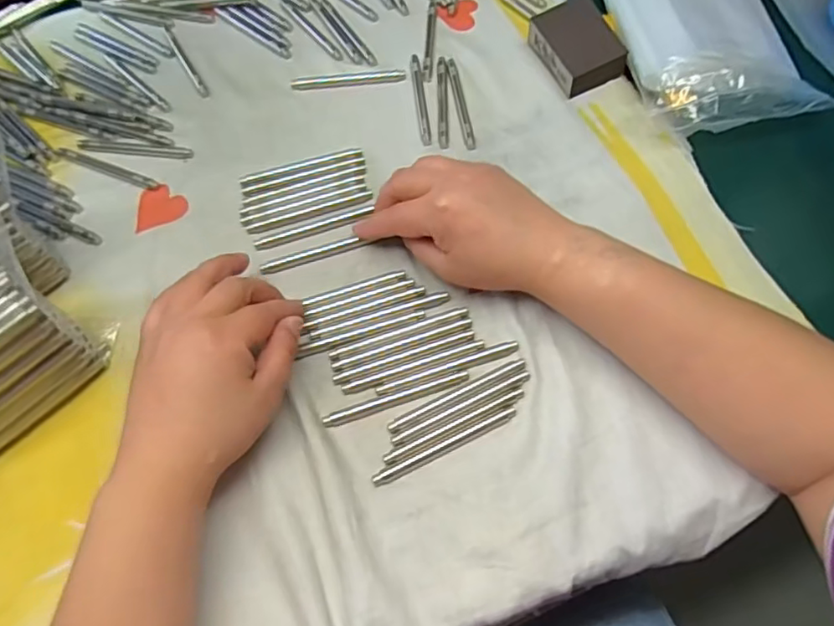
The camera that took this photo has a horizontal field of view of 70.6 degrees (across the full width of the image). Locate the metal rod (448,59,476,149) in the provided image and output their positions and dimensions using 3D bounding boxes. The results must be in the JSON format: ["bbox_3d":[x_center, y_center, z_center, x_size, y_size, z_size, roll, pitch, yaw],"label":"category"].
[{"bbox_3d":[0.035,-0.169,0.471,0.008,0.004,0.095,-7,64,-2],"label":"metal rod"}]

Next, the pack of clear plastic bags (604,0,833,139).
[{"bbox_3d":[0.229,-0.232,0.467,0.136,0.039,0.209,-6,64,-1],"label":"pack of clear plastic bags"}]

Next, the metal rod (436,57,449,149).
[{"bbox_3d":[0.021,-0.171,0.472,0.009,0.004,0.094,-1,64,1],"label":"metal rod"}]

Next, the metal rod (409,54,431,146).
[{"bbox_3d":[0.003,-0.174,0.474,0.009,0.004,0.095,-7,64,-1],"label":"metal rod"}]

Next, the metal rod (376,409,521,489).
[{"bbox_3d":[0.017,0.078,0.349,0.093,0.004,0.007,-24,66,-10],"label":"metal rod"}]

